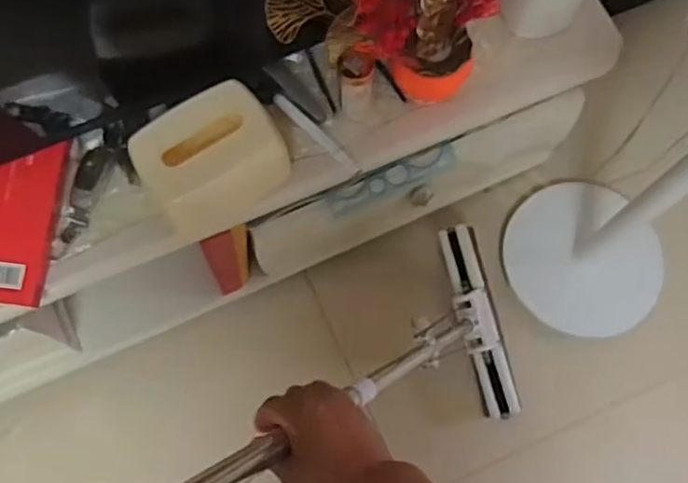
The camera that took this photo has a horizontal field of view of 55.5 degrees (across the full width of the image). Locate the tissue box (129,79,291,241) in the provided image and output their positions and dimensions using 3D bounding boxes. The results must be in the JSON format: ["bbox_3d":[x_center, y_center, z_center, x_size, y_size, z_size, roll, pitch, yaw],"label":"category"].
[{"bbox_3d":[-0.160,-0.093,0.794,0.168,0.121,0.114,-29,75,-8],"label":"tissue box"}]

